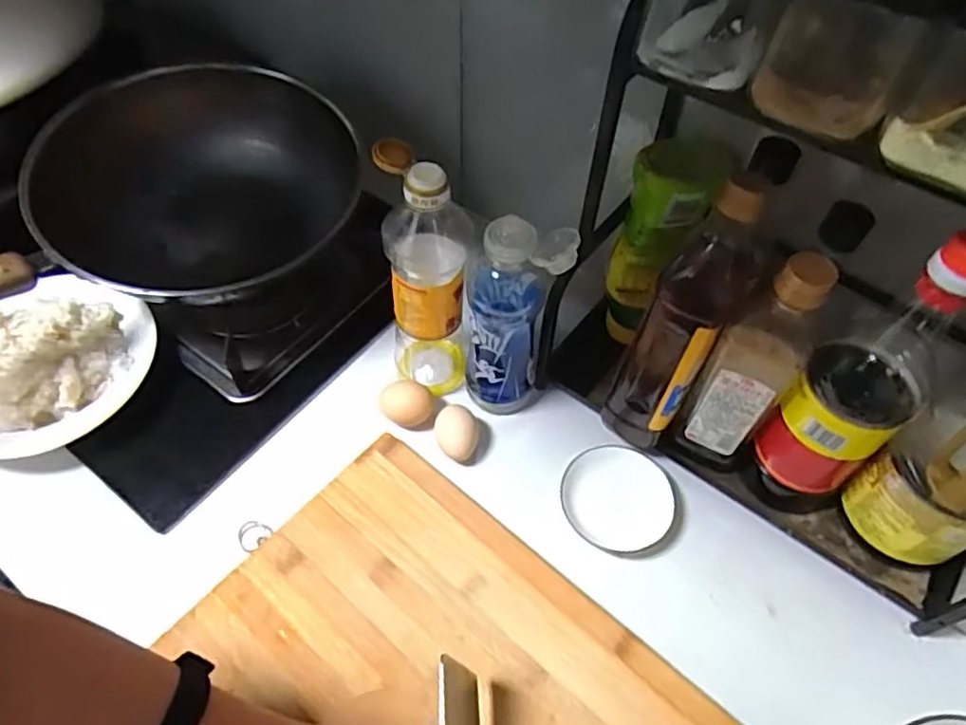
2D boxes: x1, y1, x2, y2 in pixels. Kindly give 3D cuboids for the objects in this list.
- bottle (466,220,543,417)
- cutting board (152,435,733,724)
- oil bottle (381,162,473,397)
[{"bbox_3d":[0.019,-0.033,0.579,0.063,0.225,0.064,5,55,2],"label":"bottle"},{"bbox_3d":[-0.033,0.271,0.475,0.410,0.017,0.304,38,62,22],"label":"cutting board"},{"bbox_3d":[-0.049,-0.072,0.575,0.066,0.241,0.063,5,55,2],"label":"oil bottle"}]

